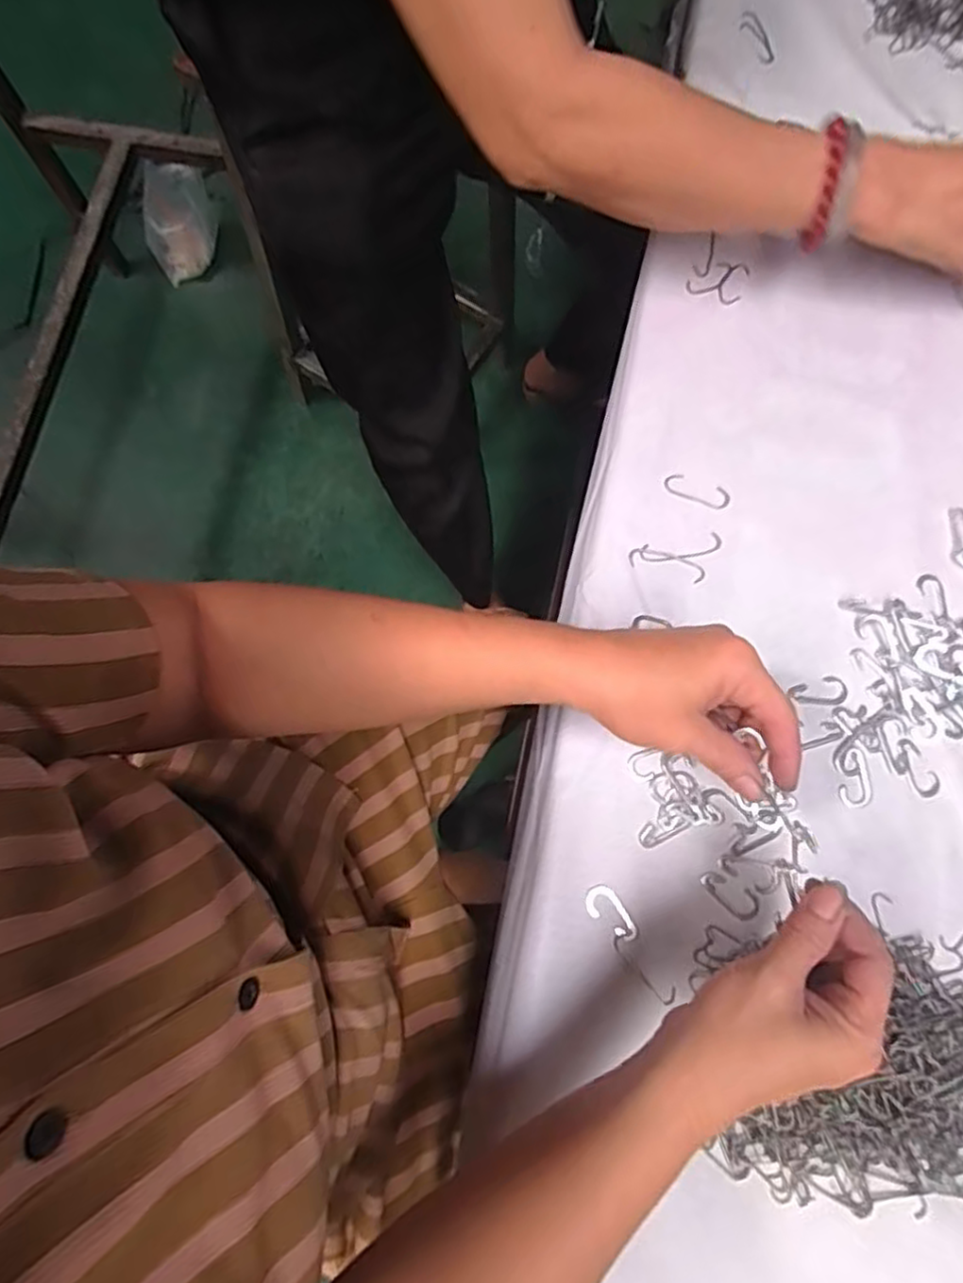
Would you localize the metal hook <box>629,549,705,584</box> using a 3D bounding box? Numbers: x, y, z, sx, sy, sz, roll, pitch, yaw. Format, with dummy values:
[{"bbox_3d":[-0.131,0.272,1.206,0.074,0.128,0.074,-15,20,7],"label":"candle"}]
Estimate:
[{"bbox_3d":[0.125,-0.052,0.462,0.050,0.004,0.015,15,78,4],"label":"metal hook"}]

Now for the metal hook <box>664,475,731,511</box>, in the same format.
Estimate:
[{"bbox_3d":[0.149,-0.103,0.476,0.045,0.004,0.017,19,78,5],"label":"metal hook"}]

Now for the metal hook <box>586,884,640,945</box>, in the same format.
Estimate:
[{"bbox_3d":[0.077,0.164,0.412,0.019,0.004,0.036,-36,80,-7],"label":"metal hook"}]

